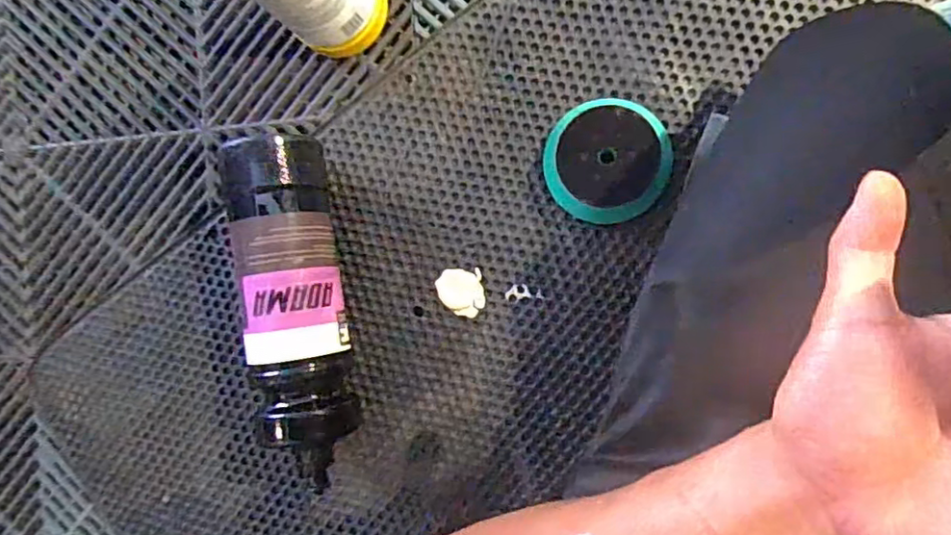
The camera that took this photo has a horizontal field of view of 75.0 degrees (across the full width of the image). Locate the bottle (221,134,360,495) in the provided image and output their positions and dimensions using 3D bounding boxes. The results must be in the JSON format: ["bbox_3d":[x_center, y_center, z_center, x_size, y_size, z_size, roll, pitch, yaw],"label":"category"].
[{"bbox_3d":[-0.140,0.035,0.495,0.070,0.089,0.272,-6,91,9],"label":"bottle"}]

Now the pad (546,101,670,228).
[{"bbox_3d":[0.102,-0.083,0.483,0.093,0.026,0.093,20,95,8],"label":"pad"}]

